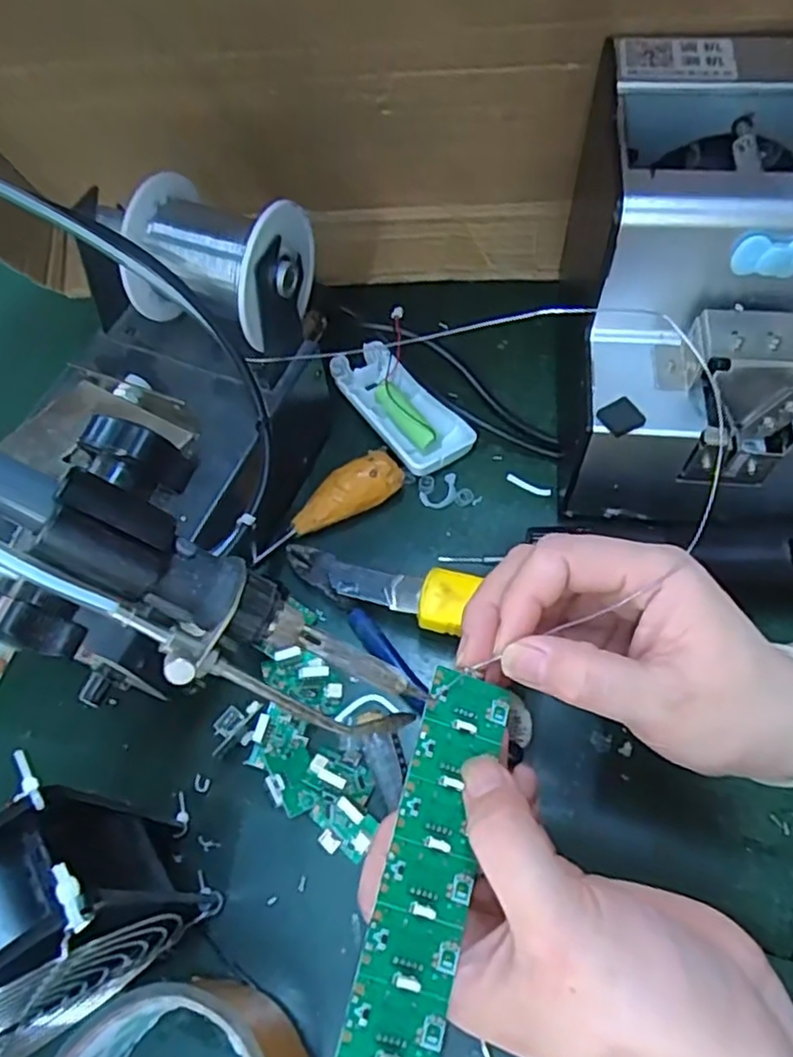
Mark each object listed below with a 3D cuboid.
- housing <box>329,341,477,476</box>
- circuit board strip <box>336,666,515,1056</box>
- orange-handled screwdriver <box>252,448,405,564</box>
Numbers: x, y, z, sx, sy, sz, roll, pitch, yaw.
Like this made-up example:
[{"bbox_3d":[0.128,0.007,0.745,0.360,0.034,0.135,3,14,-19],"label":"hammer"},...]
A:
[{"bbox_3d":[0.001,-0.069,0.392,0.044,0.019,0.092,-39,67,-15],"label":"housing"},{"bbox_3d":[0.008,0.122,0.214,0.030,0.004,0.154,21,62,-6],"label":"circuit board strip"},{"bbox_3d":[-0.036,-0.014,0.362,0.084,0.024,0.024,-23,63,-8],"label":"orange-handled screwdriver"}]

